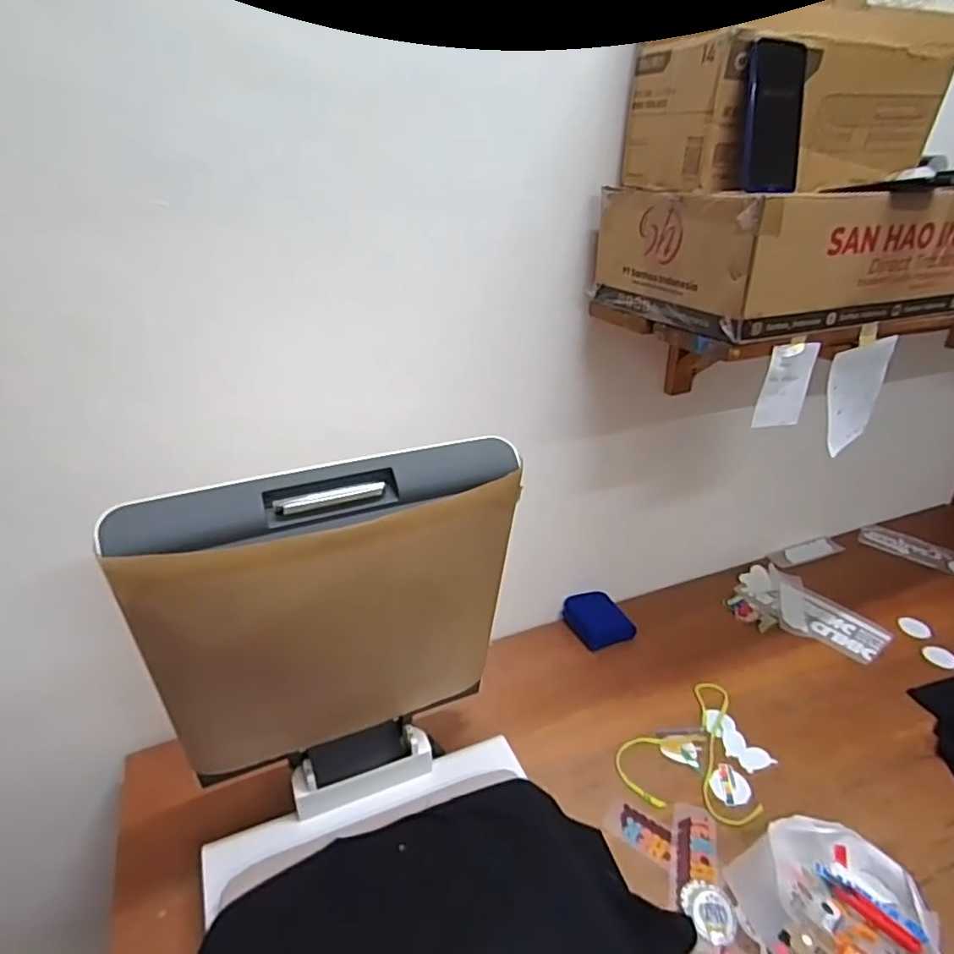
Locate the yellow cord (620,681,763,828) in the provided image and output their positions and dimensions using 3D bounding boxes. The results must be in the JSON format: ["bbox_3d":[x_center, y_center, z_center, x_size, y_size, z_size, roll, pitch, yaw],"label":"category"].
[{"bbox_3d":[0.323,0.424,0.987,0.197,0.013,0.254,4,30,6],"label":"yellow cord"}]

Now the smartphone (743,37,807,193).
[{"bbox_3d":[0.338,-0.403,0.693,0.076,0.150,0.017,-8,20,-15],"label":"smartphone"}]

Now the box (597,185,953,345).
[{"bbox_3d":[0.506,-0.327,0.862,0.602,0.143,0.278,-11,31,-19],"label":"box"}]

